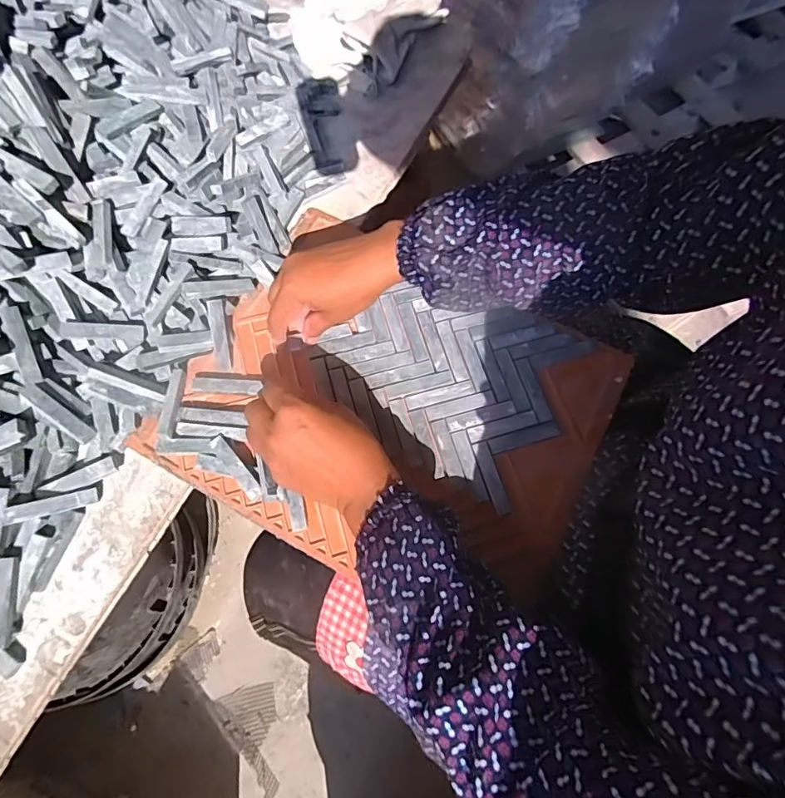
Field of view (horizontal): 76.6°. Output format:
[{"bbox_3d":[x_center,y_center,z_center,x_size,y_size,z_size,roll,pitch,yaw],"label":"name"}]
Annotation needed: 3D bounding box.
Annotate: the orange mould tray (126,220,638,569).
[{"bbox_3d":[0.002,0.000,0.445,0.350,0.033,0.286,26,70,10],"label":"orange mould tray"}]

